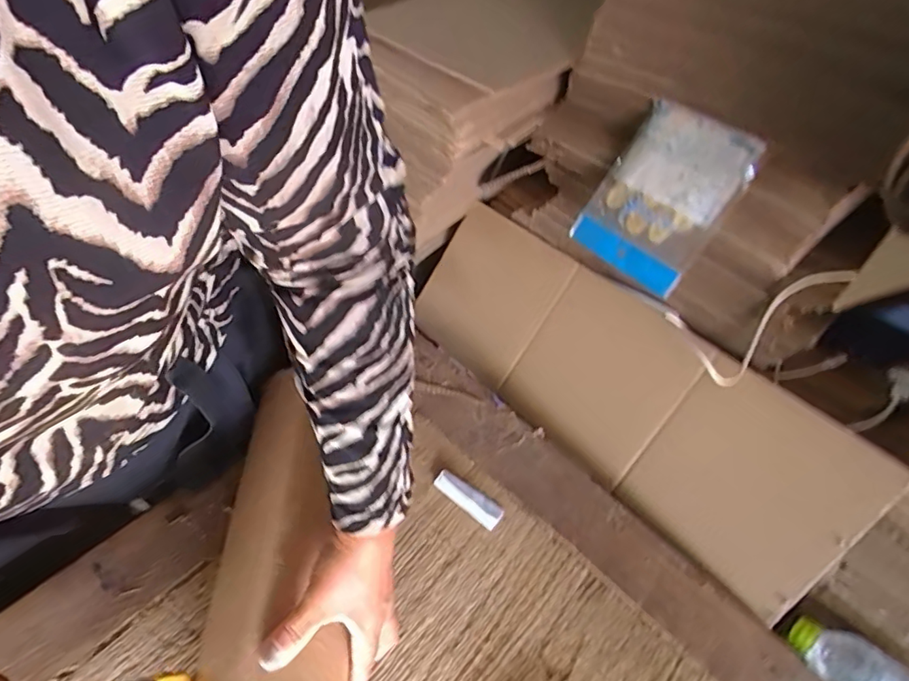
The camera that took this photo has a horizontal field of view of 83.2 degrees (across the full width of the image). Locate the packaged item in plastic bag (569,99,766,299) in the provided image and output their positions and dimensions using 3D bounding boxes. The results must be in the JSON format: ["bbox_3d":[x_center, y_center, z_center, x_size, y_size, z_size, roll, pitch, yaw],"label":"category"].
[{"bbox_3d":[0.218,-0.156,0.556,0.025,0.169,0.144,-3,39,-44],"label":"packaged item in plastic bag"}]

